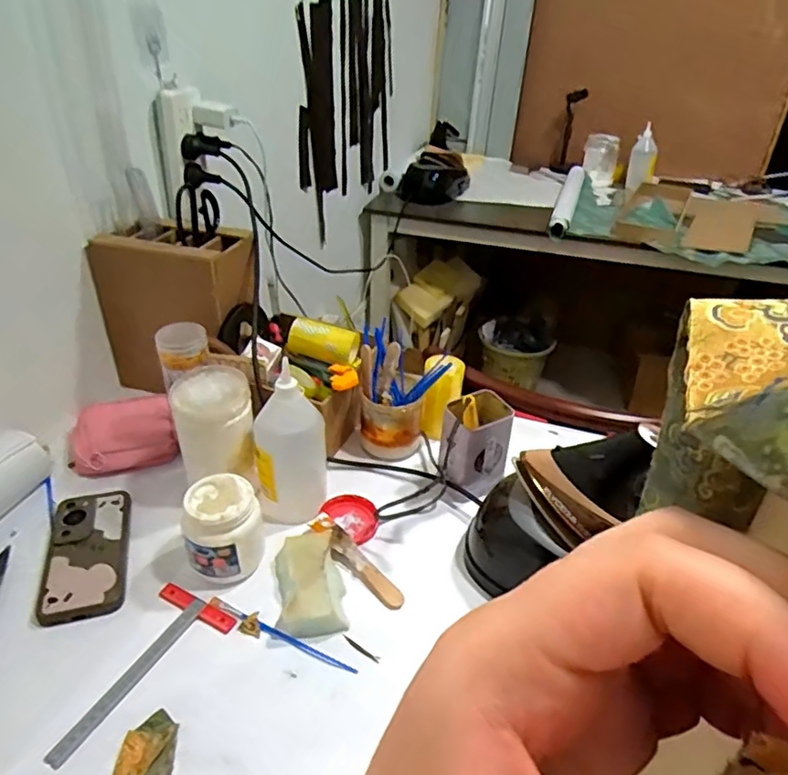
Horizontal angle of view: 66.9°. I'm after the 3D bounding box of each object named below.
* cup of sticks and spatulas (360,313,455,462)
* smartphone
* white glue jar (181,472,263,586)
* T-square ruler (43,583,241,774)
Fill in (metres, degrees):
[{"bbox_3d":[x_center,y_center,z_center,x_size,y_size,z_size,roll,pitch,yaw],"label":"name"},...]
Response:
[{"bbox_3d":[0.003,0.009,0.803,0.103,0.124,0.126,-4,35,-9],"label":"cup of sticks and spatulas"},{"bbox_3d":[-0.332,0.175,0.646,0.078,0.011,0.173,-8,36,-15],"label":"smartphone"},{"bbox_3d":[-0.177,0.145,0.622,0.074,0.094,0.077,2,35,-1],"label":"white glue jar"},{"bbox_3d":[-0.231,0.258,0.537,0.083,0.009,0.171,18,38,20],"label":"T-square ruler"}]

